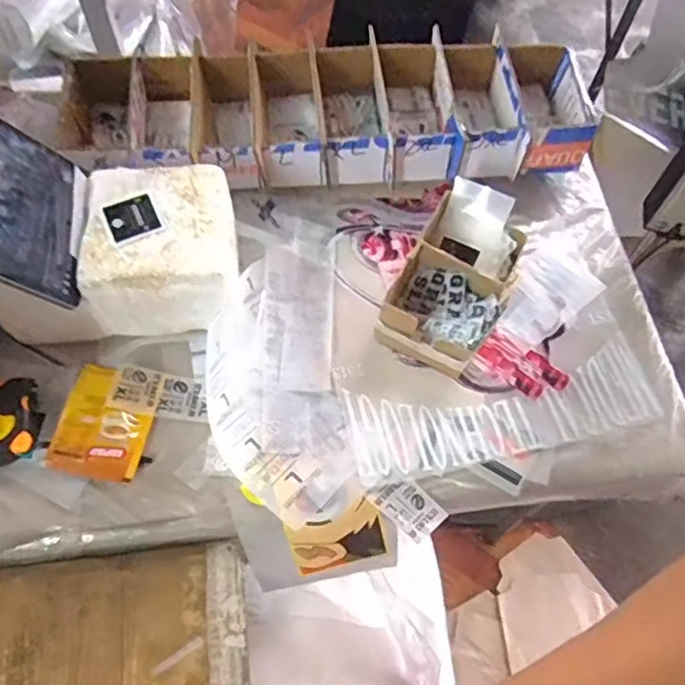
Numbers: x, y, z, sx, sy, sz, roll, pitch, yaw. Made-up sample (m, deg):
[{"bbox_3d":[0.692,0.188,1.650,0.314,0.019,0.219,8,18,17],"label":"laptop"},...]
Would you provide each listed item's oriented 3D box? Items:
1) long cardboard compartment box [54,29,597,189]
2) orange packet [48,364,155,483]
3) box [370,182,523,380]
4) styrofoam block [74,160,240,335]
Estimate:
[{"bbox_3d":[-0.020,-0.272,0.756,0.602,0.086,0.173,-3,62,-3],"label":"long cardboard compartment box"},{"bbox_3d":[-0.229,0.077,0.605,0.083,0.016,0.107,9,62,3],"label":"orange packet"},{"bbox_3d":[0.125,-0.070,0.670,0.112,0.065,0.200,26,66,11],"label":"box"},{"bbox_3d":[-0.180,-0.091,0.637,0.136,0.111,0.146,-4,62,-4],"label":"styrofoam block"}]

